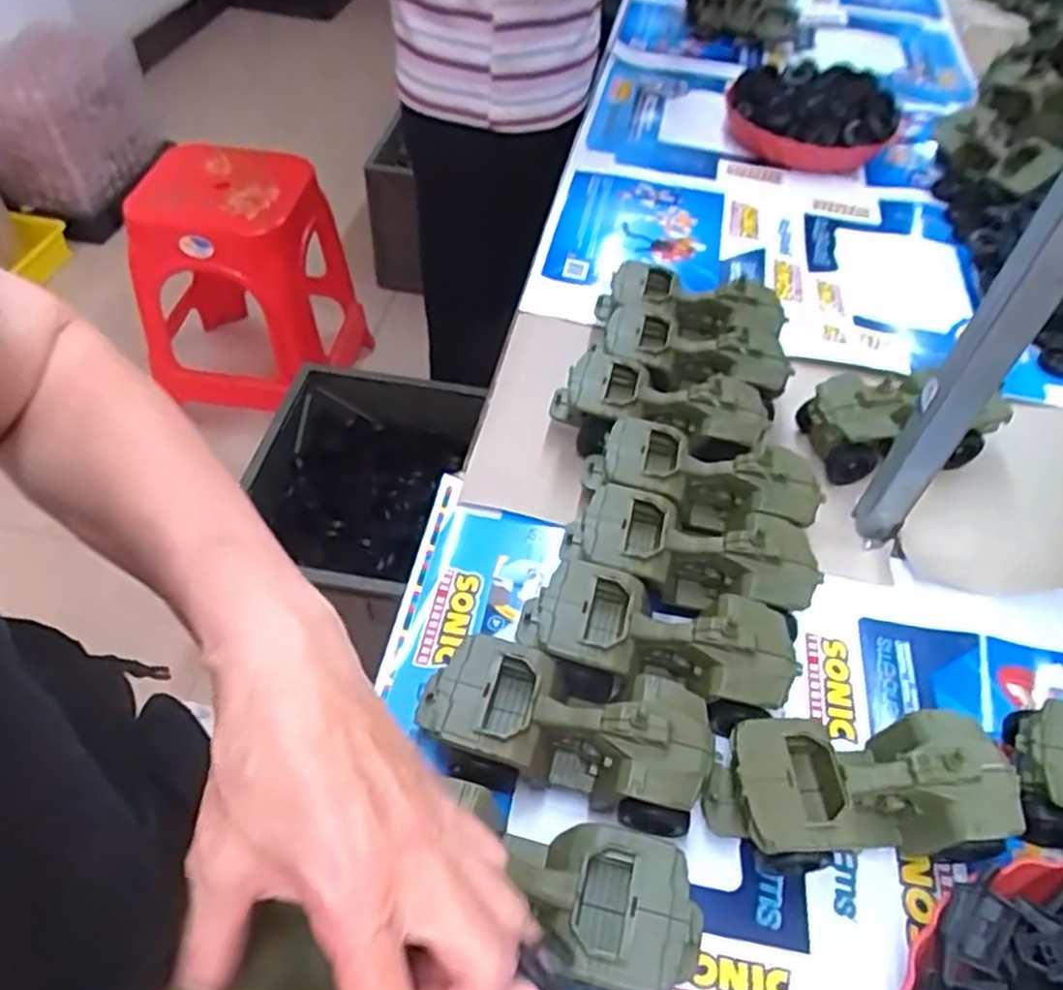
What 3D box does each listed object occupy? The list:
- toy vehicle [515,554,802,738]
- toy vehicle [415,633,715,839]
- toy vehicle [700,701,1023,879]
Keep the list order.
[{"bbox_3d":[0.087,0.111,0.545,0.191,0.081,0.089,14,51,8],"label":"toy vehicle"},{"bbox_3d":[0.022,0.157,0.503,0.182,0.079,0.084,13,51,6],"label":"toy vehicle"},{"bbox_3d":[0.205,0.190,0.490,0.186,0.077,0.092,5,50,0],"label":"toy vehicle"}]

